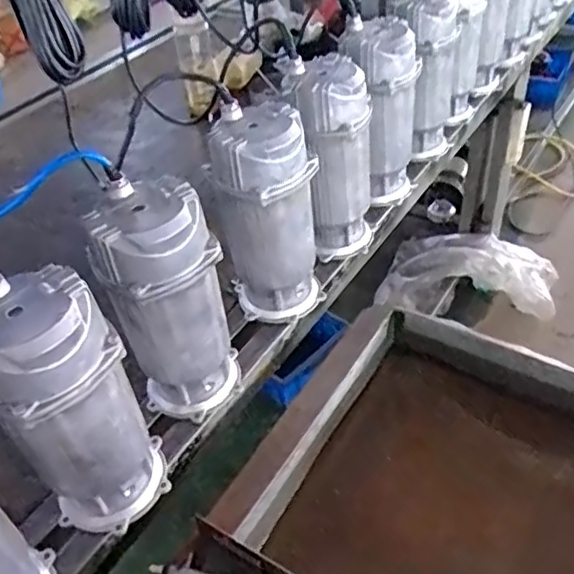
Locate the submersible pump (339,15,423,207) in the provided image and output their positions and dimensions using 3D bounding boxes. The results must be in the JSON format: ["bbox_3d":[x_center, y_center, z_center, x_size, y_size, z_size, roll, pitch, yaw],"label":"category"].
[{"bbox_3d":[0.160,-0.279,1.024,0.120,0.296,0.103,1,43,9],"label":"submersible pump"}]

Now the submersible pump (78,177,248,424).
[{"bbox_3d":[-0.136,0.029,0.728,0.129,0.292,0.119,-16,43,-10],"label":"submersible pump"}]

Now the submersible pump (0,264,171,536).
[{"bbox_3d":[-0.218,0.130,0.625,0.126,0.290,0.110,-27,46,-21],"label":"submersible pump"}]

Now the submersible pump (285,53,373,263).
[{"bbox_3d":[0.071,-0.187,0.931,0.116,0.287,0.111,-3,42,5],"label":"submersible pump"}]

